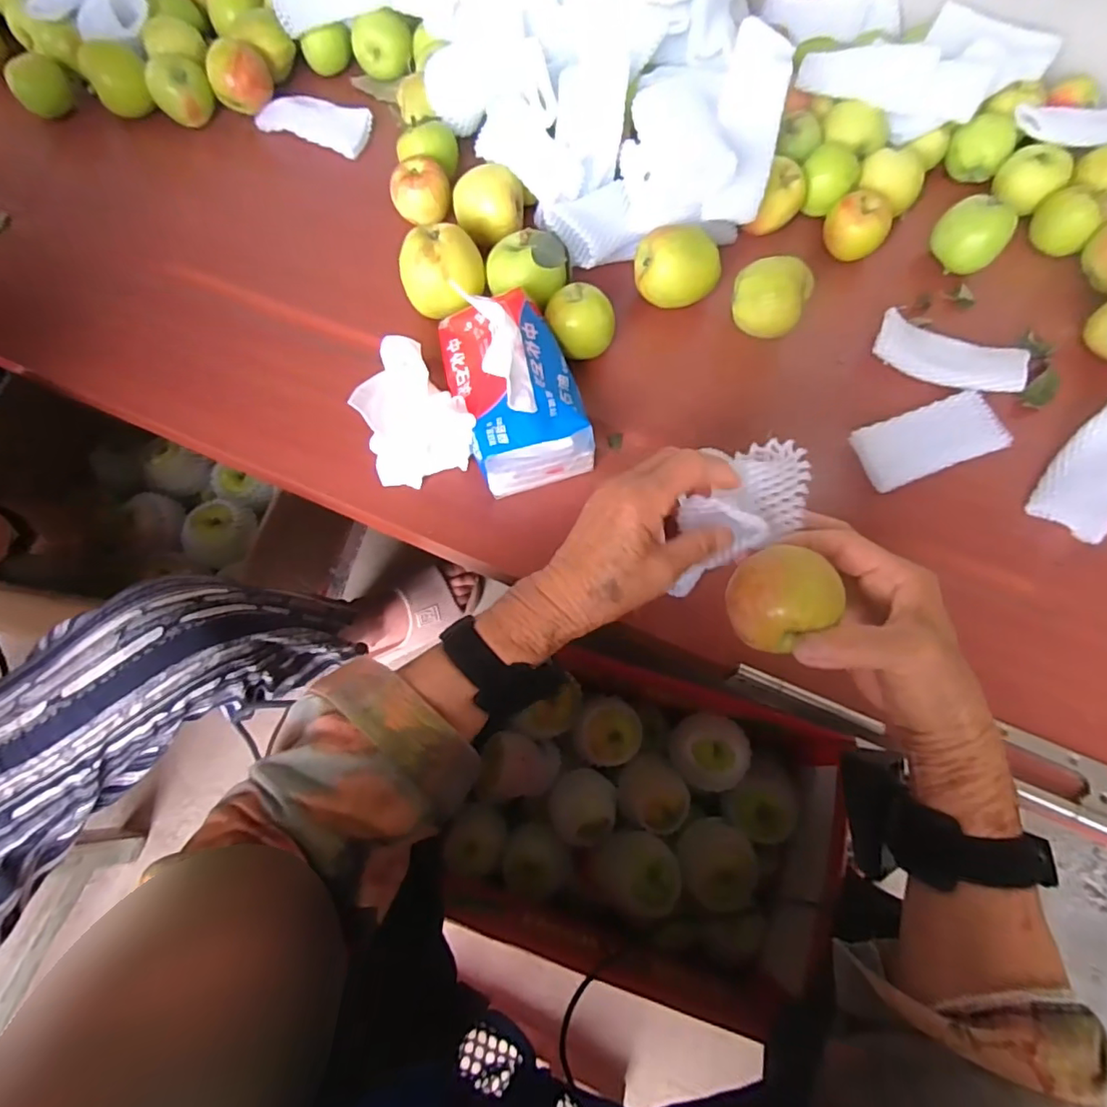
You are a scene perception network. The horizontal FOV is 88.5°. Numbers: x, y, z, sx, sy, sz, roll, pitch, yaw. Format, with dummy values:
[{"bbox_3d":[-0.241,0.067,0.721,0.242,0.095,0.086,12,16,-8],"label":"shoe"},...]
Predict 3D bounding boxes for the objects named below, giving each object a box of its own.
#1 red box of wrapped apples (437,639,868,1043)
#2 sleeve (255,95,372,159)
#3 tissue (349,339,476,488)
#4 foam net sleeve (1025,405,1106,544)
[{"bbox_3d":[0.082,0.277,0.602,0.357,0.133,0.269,20,69,5],"label":"red box of wrapped apples"},{"bbox_3d":[-0.260,-0.475,0.626,0.121,0.018,0.058,22,69,6],"label":"sleeve"},{"bbox_3d":[-0.113,-0.114,0.464,0.080,0.066,0.102,-15,70,-8],"label":"tissue"},{"bbox_3d":[0.433,-0.068,0.451,0.055,0.014,0.121,37,84,11],"label":"foam net sleeve"}]

